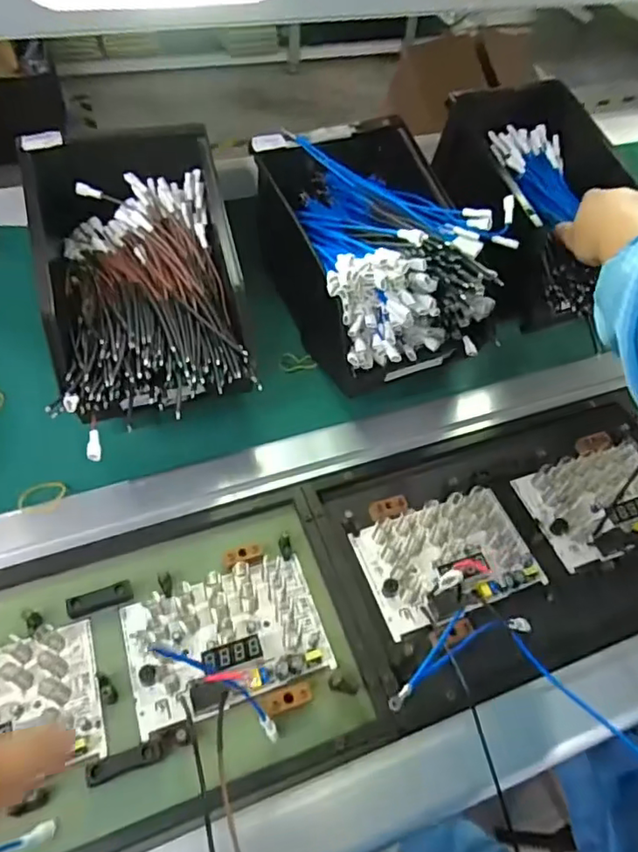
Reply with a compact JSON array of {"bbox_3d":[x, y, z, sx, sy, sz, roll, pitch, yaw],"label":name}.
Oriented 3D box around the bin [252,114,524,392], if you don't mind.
[{"bbox_3d":[0.053,-0.161,0.529,0.167,0.141,0.225,-18,56,-22],"label":"bin"}]

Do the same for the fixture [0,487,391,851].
[{"bbox_3d":[-0.138,0.167,0.382,0.331,0.027,0.209,-14,55,-19],"label":"fixture"}]

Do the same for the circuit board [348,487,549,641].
[{"bbox_3d":[0.106,0.102,0.449,0.136,0.013,0.086,-12,54,-19],"label":"circuit board"}]

